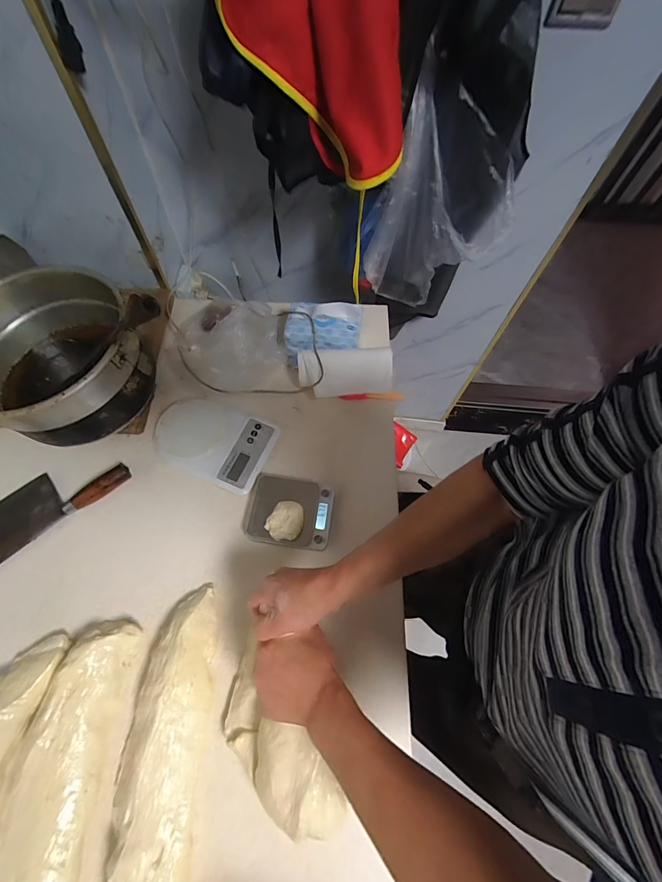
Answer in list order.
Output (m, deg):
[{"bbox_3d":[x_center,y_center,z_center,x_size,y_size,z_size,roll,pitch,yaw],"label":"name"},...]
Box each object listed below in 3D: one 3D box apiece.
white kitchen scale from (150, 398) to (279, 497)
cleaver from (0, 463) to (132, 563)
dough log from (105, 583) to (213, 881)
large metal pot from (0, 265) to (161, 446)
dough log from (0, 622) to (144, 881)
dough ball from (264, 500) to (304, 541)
[{"bbox_3d":[-0.211,-0.002,0.635,0.205,0.034,0.145,19,65,7],"label":"white kitchen scale"},{"bbox_3d":[-0.482,0.110,0.568,0.296,0.028,0.101,-36,71,-18],"label":"cleaver"},{"bbox_3d":[-0.207,0.511,0.370,0.111,0.051,0.665,3,64,-1],"label":"dough log"},{"bbox_3d":[-0.457,-0.129,0.600,0.286,0.181,0.267,1,64,-2],"label":"large metal pot"},{"bbox_3d":[-0.327,0.540,0.362,0.120,0.052,0.632,6,64,0],"label":"dough log"},{"bbox_3d":[-0.068,0.122,0.540,0.051,0.032,0.059,20,65,7],"label":"dough ball"}]

